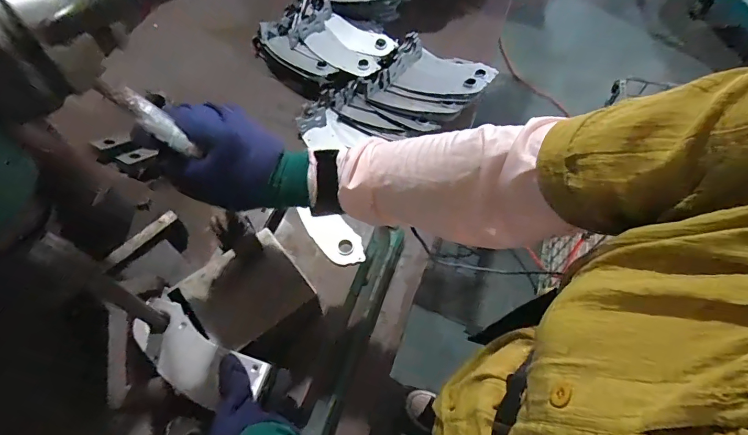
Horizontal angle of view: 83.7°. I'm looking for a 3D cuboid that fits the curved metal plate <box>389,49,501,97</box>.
[{"bbox_3d":[0.148,-0.291,0.835,0.168,0.027,0.142,25,63,11],"label":"curved metal plate"}]

